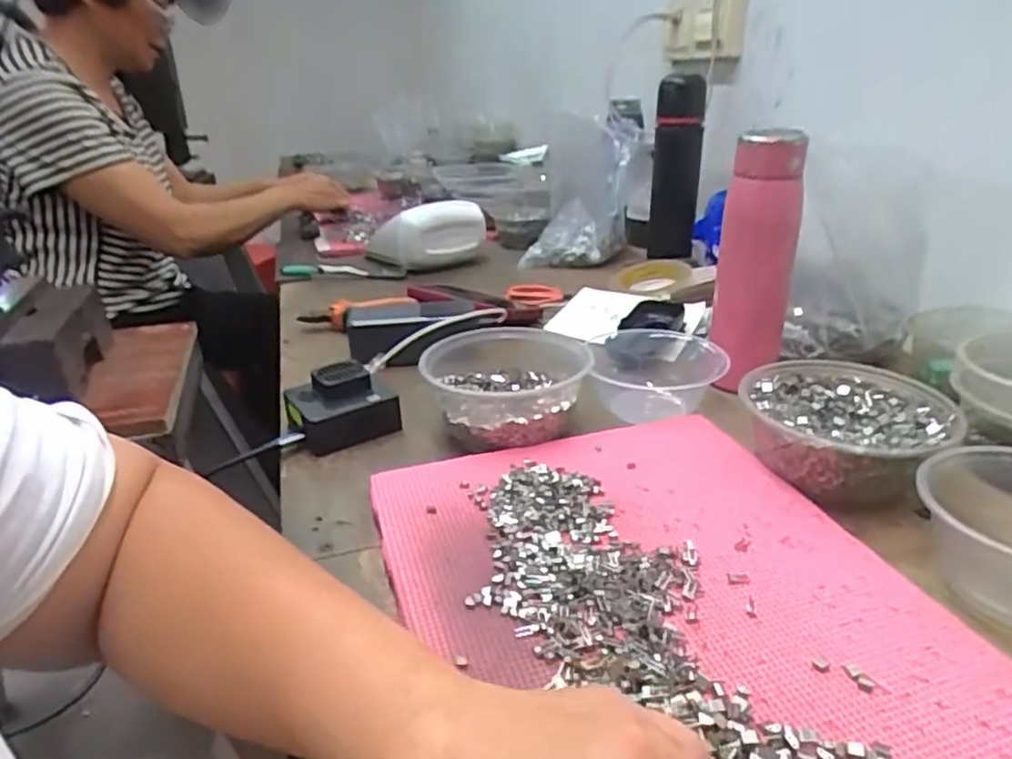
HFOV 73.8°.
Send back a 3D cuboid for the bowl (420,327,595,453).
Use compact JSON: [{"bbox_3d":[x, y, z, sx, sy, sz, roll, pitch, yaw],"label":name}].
[{"bbox_3d":[-0.001,0.002,0.558,0.129,0.047,0.126,-1,25,1],"label":"bowl"}]

